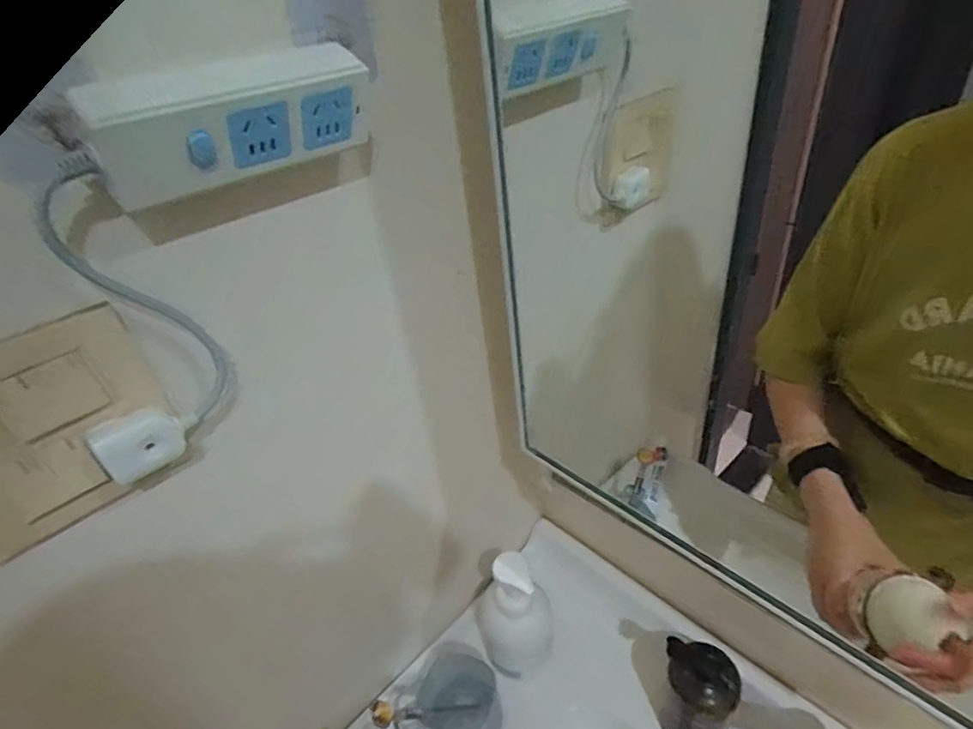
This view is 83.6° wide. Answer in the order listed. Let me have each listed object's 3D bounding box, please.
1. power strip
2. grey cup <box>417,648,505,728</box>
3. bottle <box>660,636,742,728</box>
[{"bbox_3d":[-0.127,-0.135,0.304,0.149,0.053,0.040,-32,42,-30],"label":"power strip"},{"bbox_3d":[-0.025,0.367,0.585,0.076,0.074,0.081,-5,35,4],"label":"grey cup"},{"bbox_3d":[0.210,0.331,0.537,0.063,0.116,0.058,-5,35,4],"label":"bottle"}]

